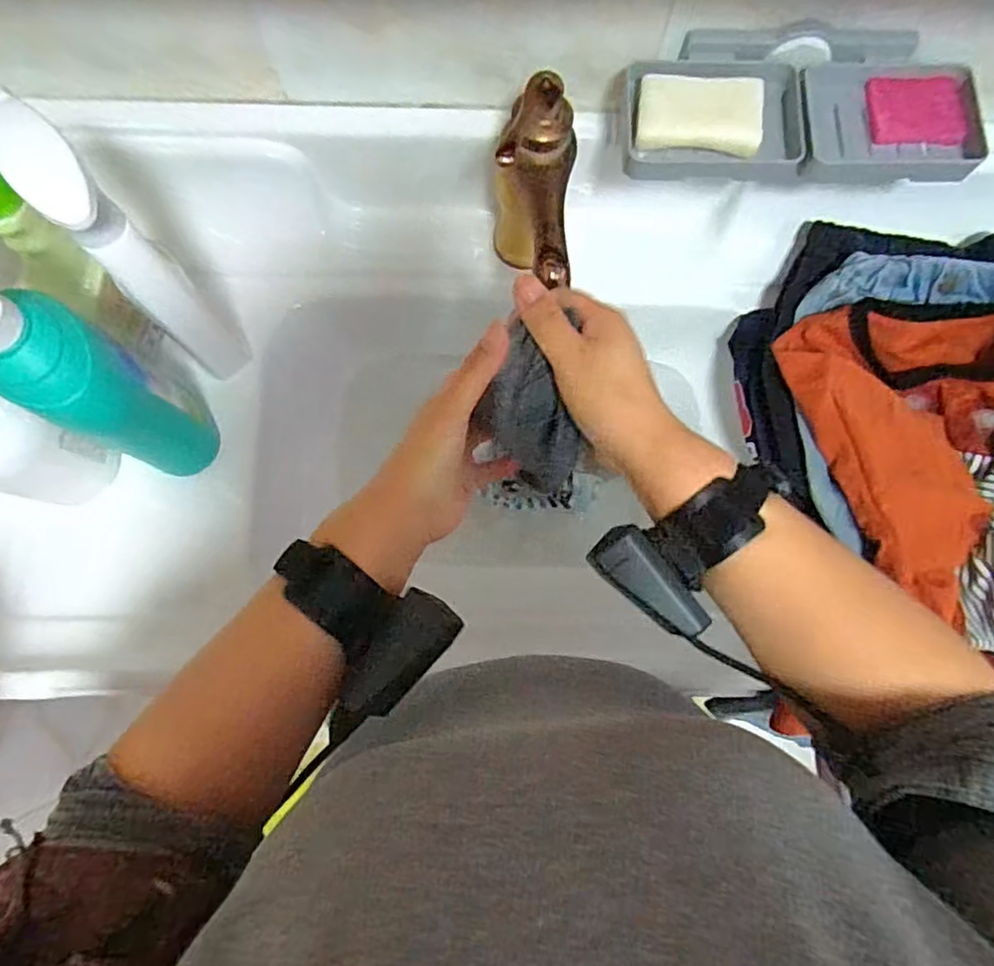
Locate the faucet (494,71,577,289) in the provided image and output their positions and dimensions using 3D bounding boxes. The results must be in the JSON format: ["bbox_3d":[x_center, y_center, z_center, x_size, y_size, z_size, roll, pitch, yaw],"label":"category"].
[{"bbox_3d":[0.028,-0.212,0.450,0.059,0.059,0.144,5,79,0],"label":"faucet"}]

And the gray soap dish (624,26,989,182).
[{"bbox_3d":[0.230,-0.283,0.468,0.262,0.032,0.106,0,79,-1],"label":"gray soap dish"}]

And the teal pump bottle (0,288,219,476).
[{"bbox_3d":[-0.277,-0.071,0.431,0.055,0.249,0.085,-17,80,-4],"label":"teal pump bottle"}]

